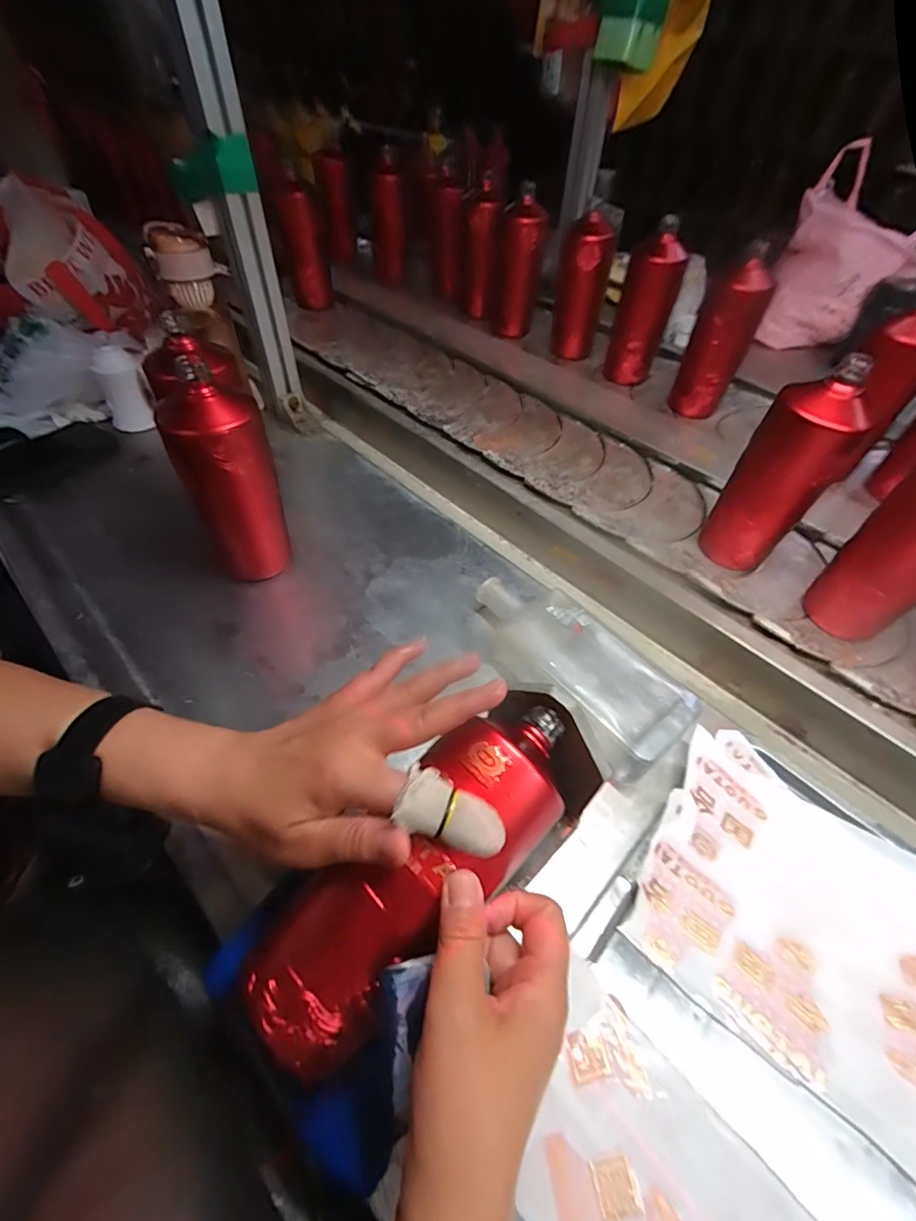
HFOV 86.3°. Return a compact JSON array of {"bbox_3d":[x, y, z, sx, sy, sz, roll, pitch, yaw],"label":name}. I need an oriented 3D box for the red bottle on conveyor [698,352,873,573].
[{"bbox_3d":[0.323,-0.130,0.499,0.066,0.208,0.070,-2,52,-3],"label":"red bottle on conveyor"}]

